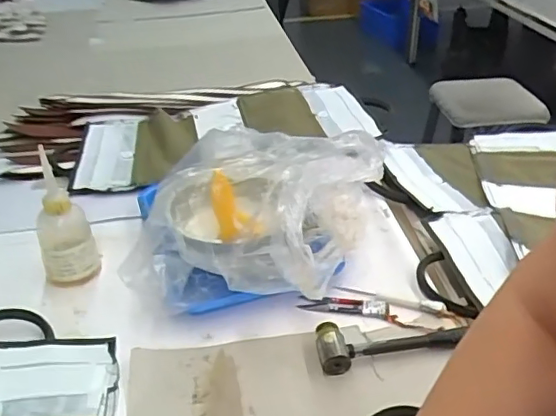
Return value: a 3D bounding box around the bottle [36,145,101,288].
[{"bbox_3d":[-0.262,0.019,0.697,0.064,0.162,0.053,-15,35,-17],"label":"bottle"}]

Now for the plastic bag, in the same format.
[{"bbox_3d":[-0.014,-0.009,0.710,0.255,0.180,0.292,7,35,16],"label":"plastic bag"}]

